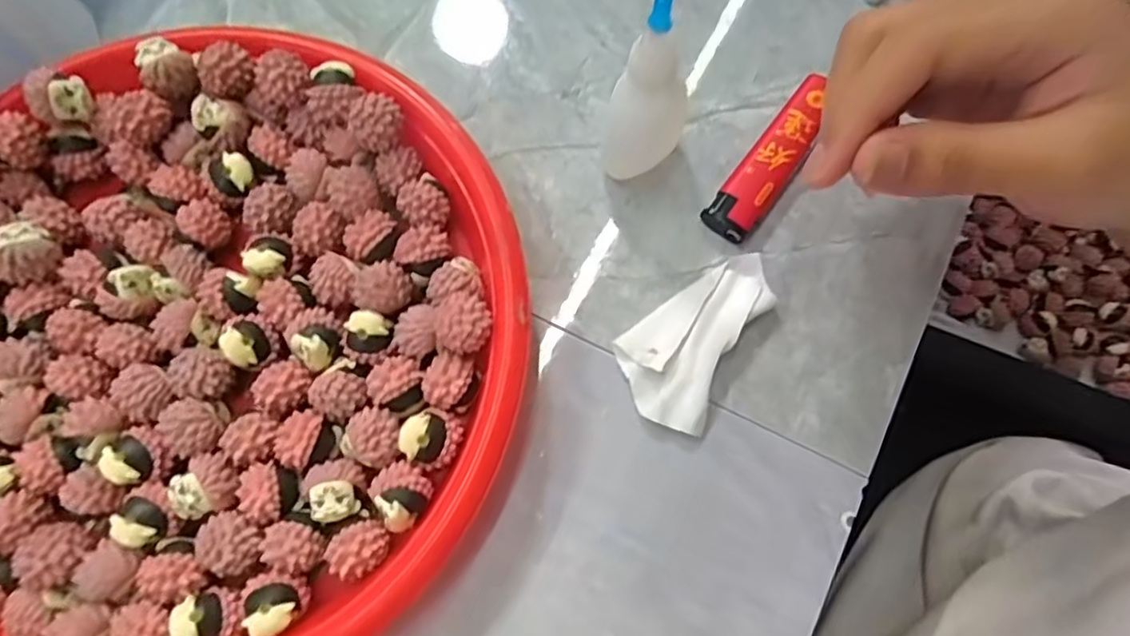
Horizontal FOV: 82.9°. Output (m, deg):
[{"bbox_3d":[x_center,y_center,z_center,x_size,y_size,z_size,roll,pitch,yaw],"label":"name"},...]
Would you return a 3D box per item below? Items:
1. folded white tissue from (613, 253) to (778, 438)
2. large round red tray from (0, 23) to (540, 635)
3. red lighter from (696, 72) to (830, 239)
[{"bbox_3d":[0.050,0.006,0.233,0.040,0.011,0.070,43,78,12],"label":"folded white tissue"},{"bbox_3d":[-0.131,0.007,0.222,0.226,0.033,0.225,19,74,6],"label":"large round red tray"},{"bbox_3d":[0.082,-0.063,0.251,0.019,0.012,0.077,36,77,10],"label":"red lighter"}]

